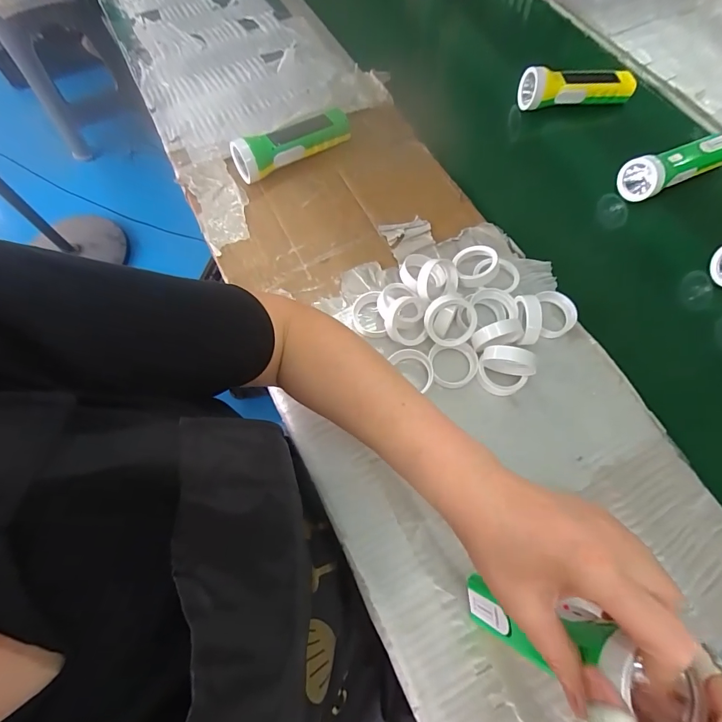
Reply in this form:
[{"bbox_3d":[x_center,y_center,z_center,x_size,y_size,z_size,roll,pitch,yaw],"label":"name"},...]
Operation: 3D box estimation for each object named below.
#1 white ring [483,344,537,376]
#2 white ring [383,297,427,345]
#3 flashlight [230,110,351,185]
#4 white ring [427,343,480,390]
[{"bbox_3d":[0.152,0.001,0.399,0.055,0.058,0.017,9,67,3],"label":"white ring"},{"bbox_3d":[0.050,-0.044,0.429,0.046,0.016,0.051,0,100,-9],"label":"white ring"},{"bbox_3d":[-0.094,-0.304,0.538,0.169,0.043,0.055,-31,71,-12],"label":"flashlight"},{"bbox_3d":[0.099,0.005,0.420,0.050,0.019,0.045,5,67,2],"label":"white ring"}]

